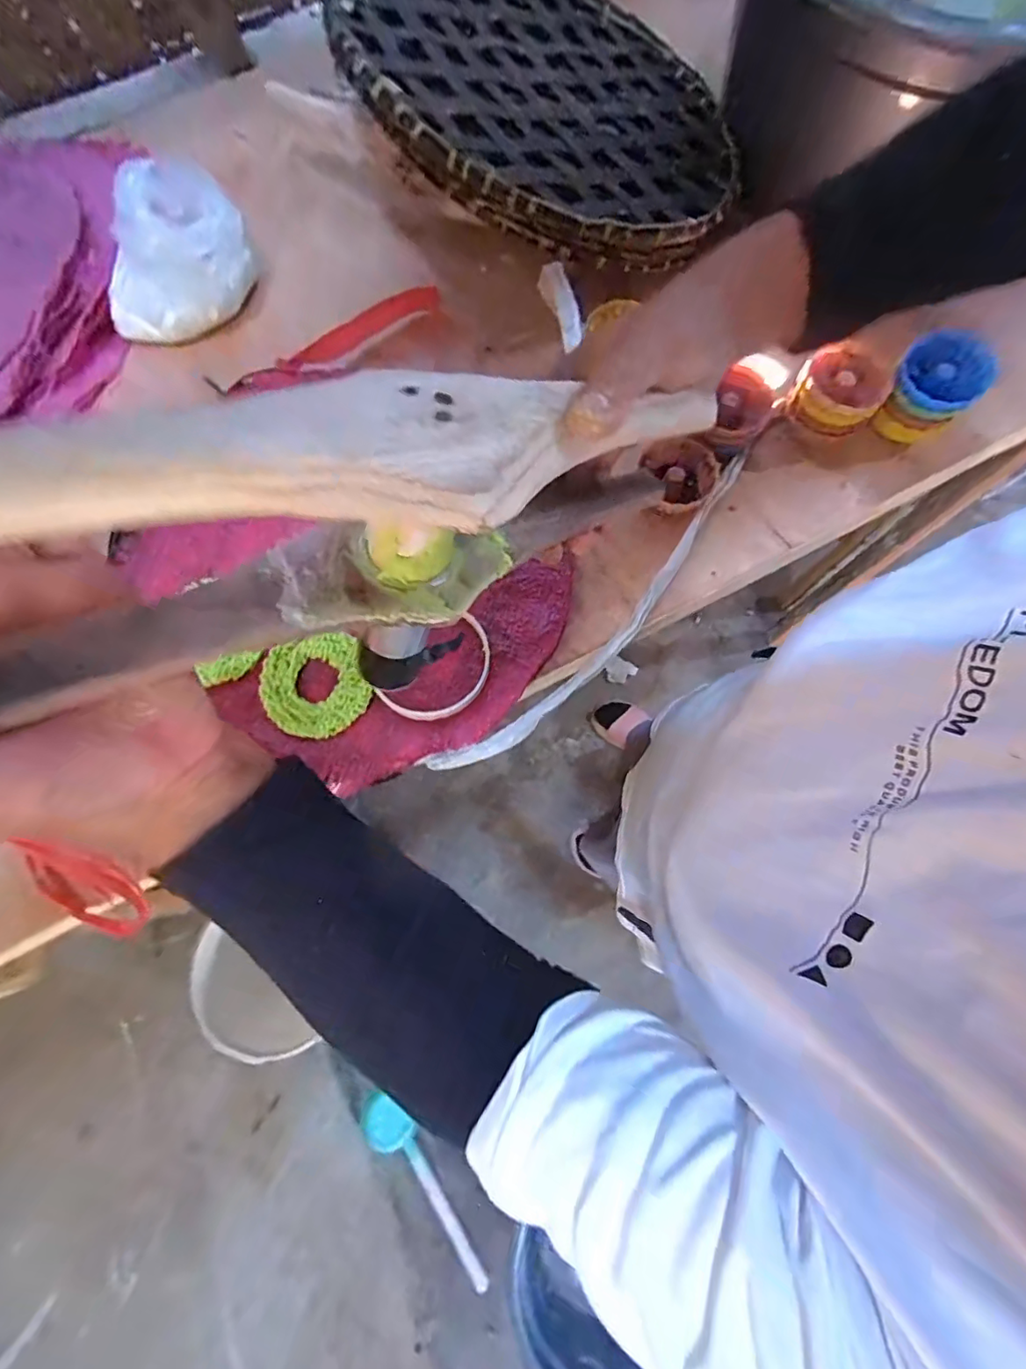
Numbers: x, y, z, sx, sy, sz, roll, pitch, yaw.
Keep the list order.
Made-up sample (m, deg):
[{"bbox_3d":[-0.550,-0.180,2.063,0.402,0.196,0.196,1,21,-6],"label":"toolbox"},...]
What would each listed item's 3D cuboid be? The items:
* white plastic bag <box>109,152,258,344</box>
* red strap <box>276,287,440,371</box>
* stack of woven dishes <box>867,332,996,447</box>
[{"bbox_3d":[-0.276,-0.355,0.436,0.079,0.075,0.132,39,78,11],"label":"white plastic bag"},{"bbox_3d":[-0.127,-0.297,0.451,0.144,0.014,0.023,-26,75,-7],"label":"red strap"},{"bbox_3d":[0.316,-0.221,0.415,0.058,0.066,0.063,42,79,11],"label":"stack of woven dishes"}]

